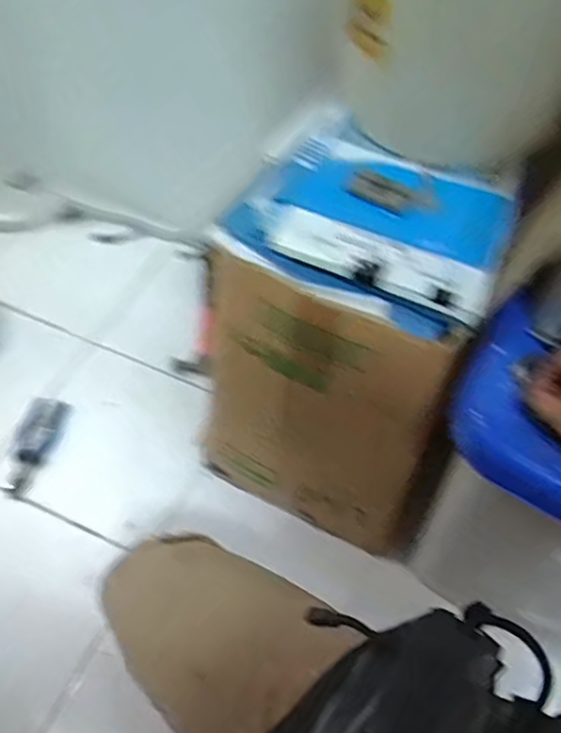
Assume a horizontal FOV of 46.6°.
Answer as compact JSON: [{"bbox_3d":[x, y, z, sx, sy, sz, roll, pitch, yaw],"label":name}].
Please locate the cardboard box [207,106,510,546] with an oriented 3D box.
[{"bbox_3d":[0.075,-0.021,0.831,0.287,0.464,0.270,17,55,9],"label":"cardboard box"}]

